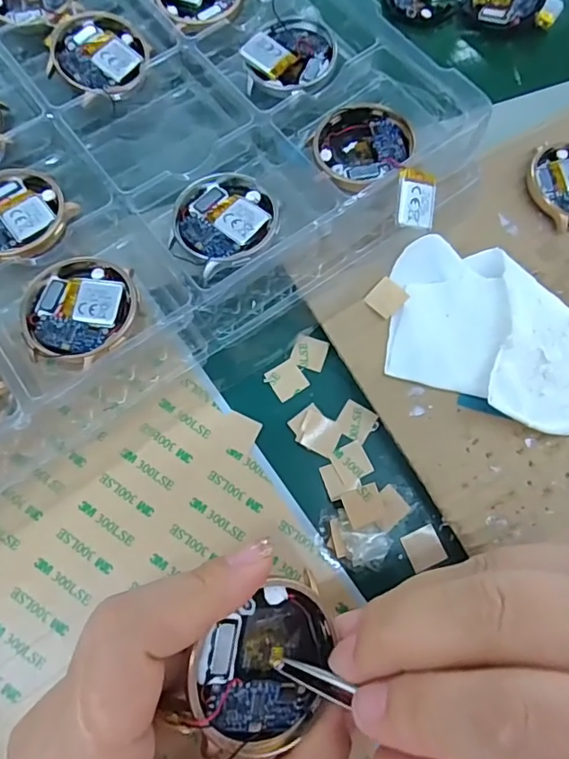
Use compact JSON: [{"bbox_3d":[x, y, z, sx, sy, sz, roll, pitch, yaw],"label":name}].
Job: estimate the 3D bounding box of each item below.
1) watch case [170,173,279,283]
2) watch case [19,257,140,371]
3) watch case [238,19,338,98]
[{"bbox_3d":[-0.026,-0.066,0.225,0.042,0.014,0.047,40,74,8],"label":"watch case"},{"bbox_3d":[-0.081,-0.028,0.207,0.045,0.005,0.045,12,72,-1],"label":"watch case"},{"bbox_3d":[0.003,-0.156,0.252,0.042,0.009,0.043,12,72,-1],"label":"watch case"}]

